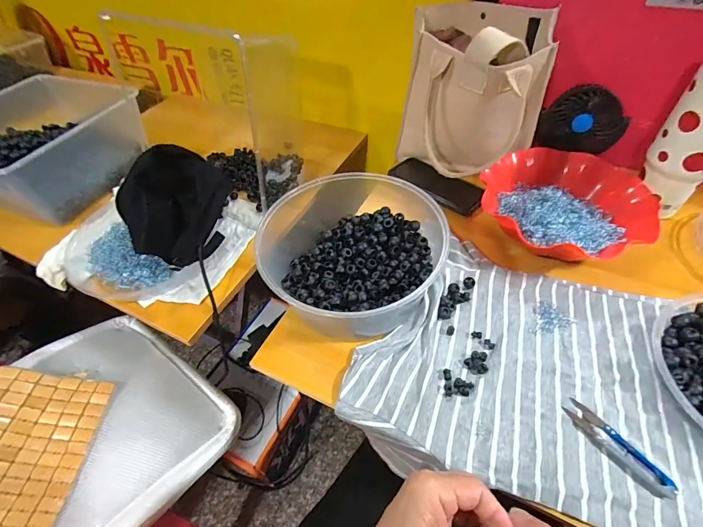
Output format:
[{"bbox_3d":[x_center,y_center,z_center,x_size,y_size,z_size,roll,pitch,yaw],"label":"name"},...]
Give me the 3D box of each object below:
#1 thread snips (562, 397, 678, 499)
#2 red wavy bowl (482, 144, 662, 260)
[{"bbox_3d":[0.256,0.176,0.353,0.026,0.008,0.099,-32,55,-22],"label":"thread snips"},{"bbox_3d":[0.304,-0.079,0.535,0.225,0.058,0.224,9,50,12],"label":"red wavy bowl"}]

